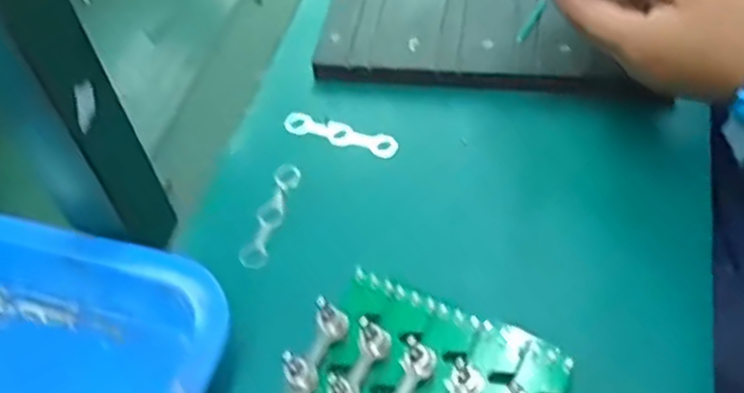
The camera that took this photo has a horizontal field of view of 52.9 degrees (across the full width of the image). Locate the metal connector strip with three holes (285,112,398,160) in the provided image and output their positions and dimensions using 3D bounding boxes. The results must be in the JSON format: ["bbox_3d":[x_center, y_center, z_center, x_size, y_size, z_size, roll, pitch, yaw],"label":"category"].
[{"bbox_3d":[-0.022,-0.042,0.507,0.080,0.006,0.017,17,57,17],"label":"metal connector strip with three holes"}]

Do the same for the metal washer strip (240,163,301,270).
[{"bbox_3d":[-0.064,0.011,0.471,0.018,0.007,0.083,8,55,12],"label":"metal washer strip"}]

